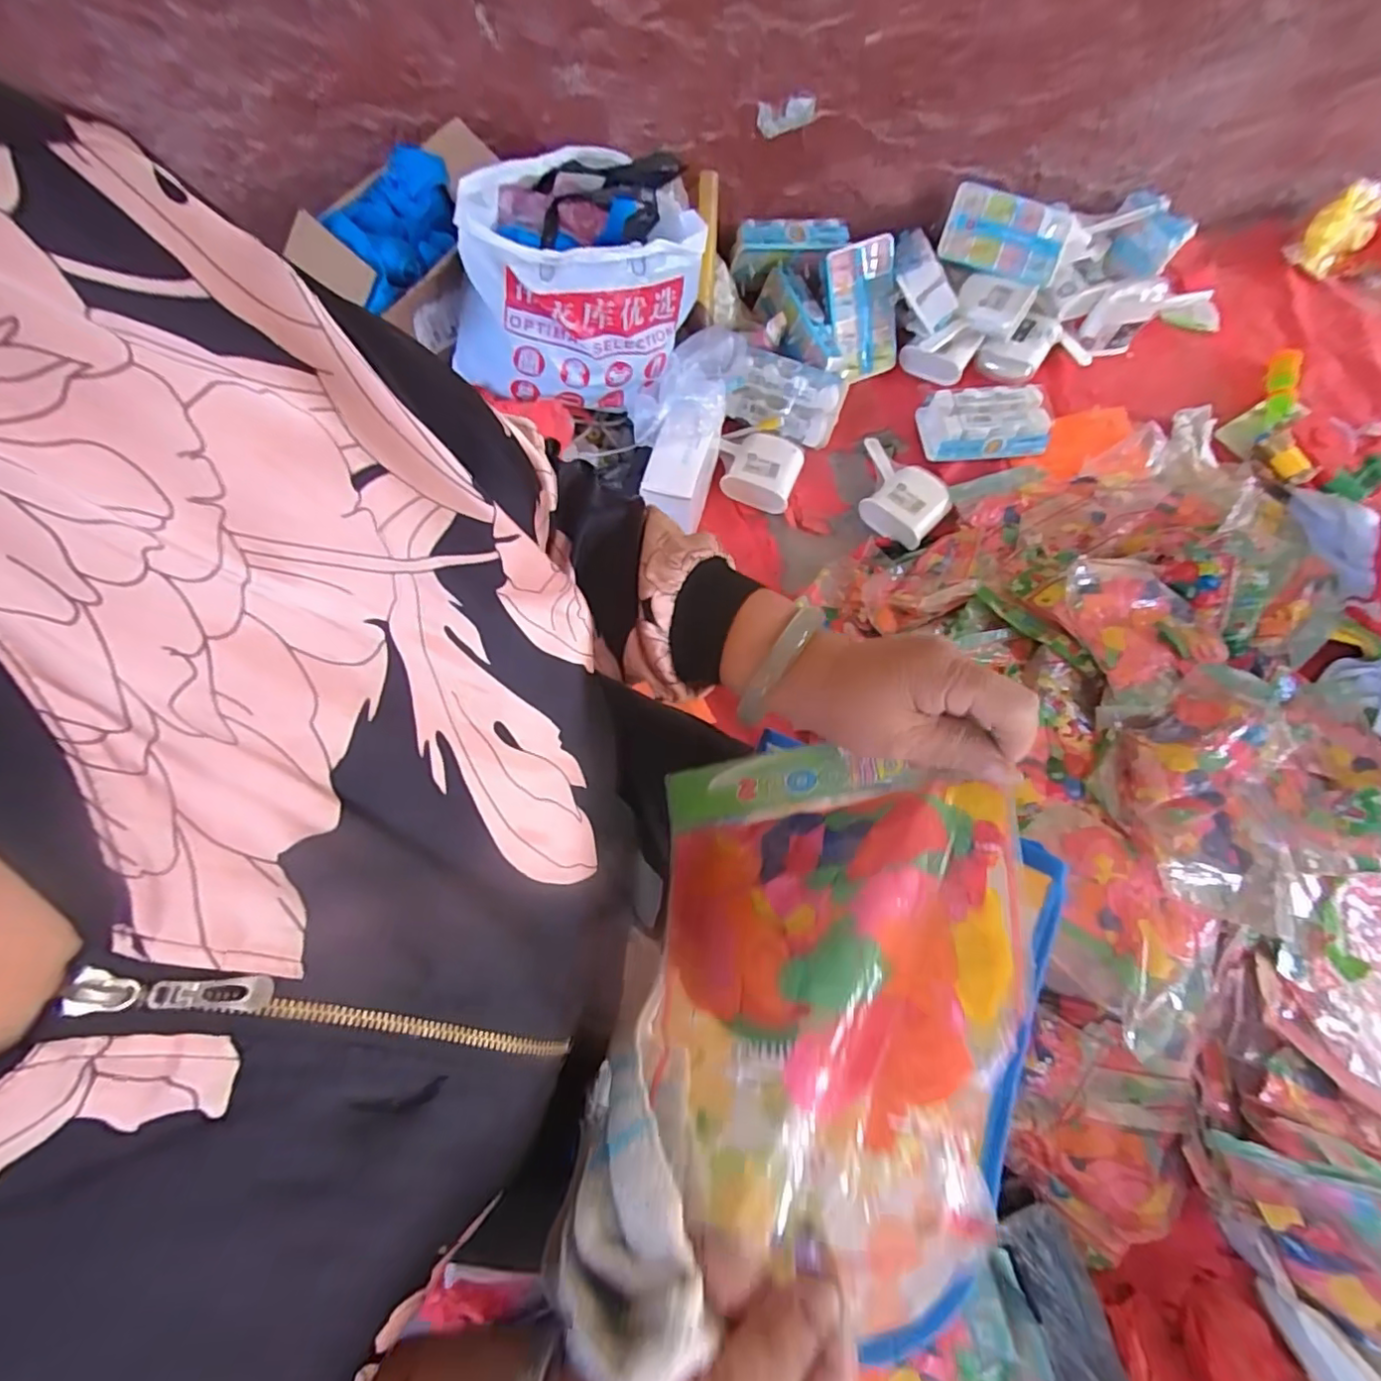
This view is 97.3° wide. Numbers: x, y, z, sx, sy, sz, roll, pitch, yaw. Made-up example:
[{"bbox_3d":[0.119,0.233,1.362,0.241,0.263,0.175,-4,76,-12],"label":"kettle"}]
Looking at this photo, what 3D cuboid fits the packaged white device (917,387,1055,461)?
[{"bbox_3d":[0.459,-0.423,0.944,0.181,0.041,0.108,-3,72,-1],"label":"packaged white device"}]

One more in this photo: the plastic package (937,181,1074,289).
[{"bbox_3d":[0.490,-0.708,0.946,0.182,0.027,0.102,21,116,6],"label":"plastic package"}]

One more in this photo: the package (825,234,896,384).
[{"bbox_3d":[0.271,-0.590,0.953,0.103,0.183,0.033,-15,38,1],"label":"package"}]

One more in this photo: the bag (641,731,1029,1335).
[{"bbox_3d":[0.062,0.125,0.274,0.167,0.030,0.215,-10,54,19],"label":"bag"}]

